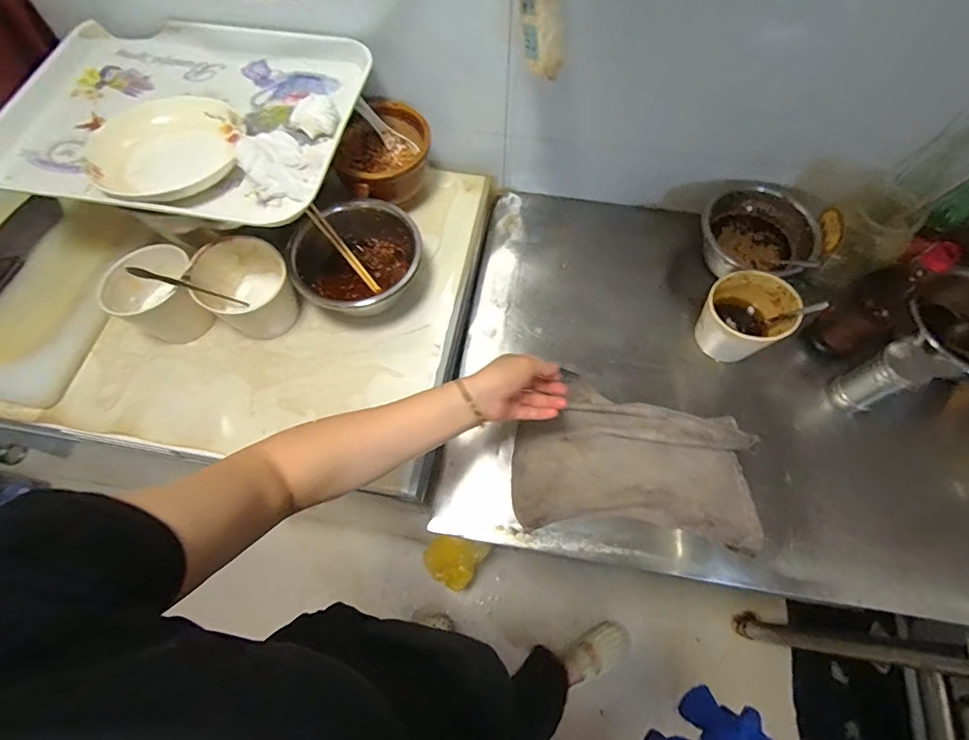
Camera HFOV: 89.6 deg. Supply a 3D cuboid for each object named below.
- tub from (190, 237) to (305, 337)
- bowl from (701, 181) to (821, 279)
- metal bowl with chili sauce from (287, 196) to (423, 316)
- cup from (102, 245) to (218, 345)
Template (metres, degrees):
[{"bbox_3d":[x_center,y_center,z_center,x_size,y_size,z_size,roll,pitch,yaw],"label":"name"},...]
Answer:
[{"bbox_3d":[-0.313,-0.106,0.655,0.104,0.111,0.111,0,66,0],"label":"tub"},{"bbox_3d":[0.419,-0.200,0.749,0.165,0.077,0.150,0,66,0],"label":"bowl"},{"bbox_3d":[-0.172,-0.147,0.682,0.164,0.091,0.163,0,66,0],"label":"metal bowl with chili sauce"},{"bbox_3d":[-0.432,-0.097,0.664,0.112,0.104,0.101,-40,71,-16],"label":"cup"}]

